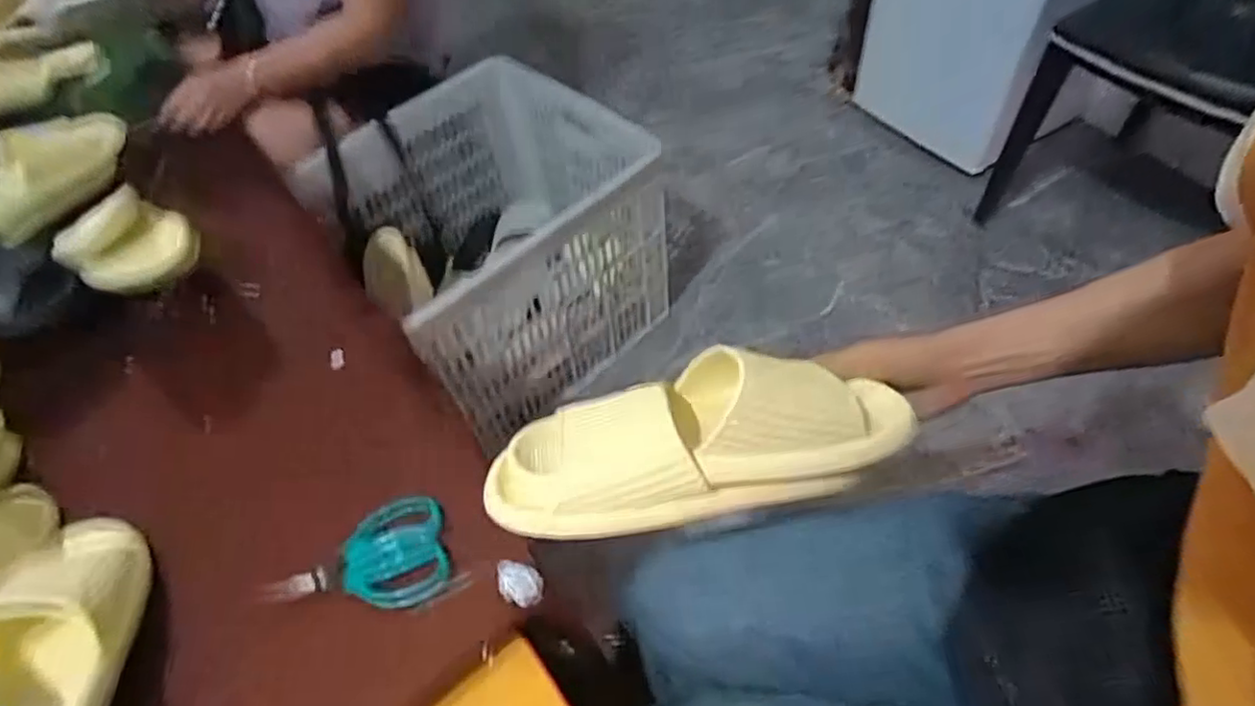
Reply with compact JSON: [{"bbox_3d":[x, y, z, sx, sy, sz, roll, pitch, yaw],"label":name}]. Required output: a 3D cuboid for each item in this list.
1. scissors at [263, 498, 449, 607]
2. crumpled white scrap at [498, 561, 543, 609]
[{"bbox_3d":[-0.223,0.180,0.551,0.142,0.016,0.090,-19,53,-9],"label":"scissors"},{"bbox_3d":[-0.089,0.187,0.534,0.041,0.018,0.029,28,60,-3],"label":"crumpled white scrap"}]

